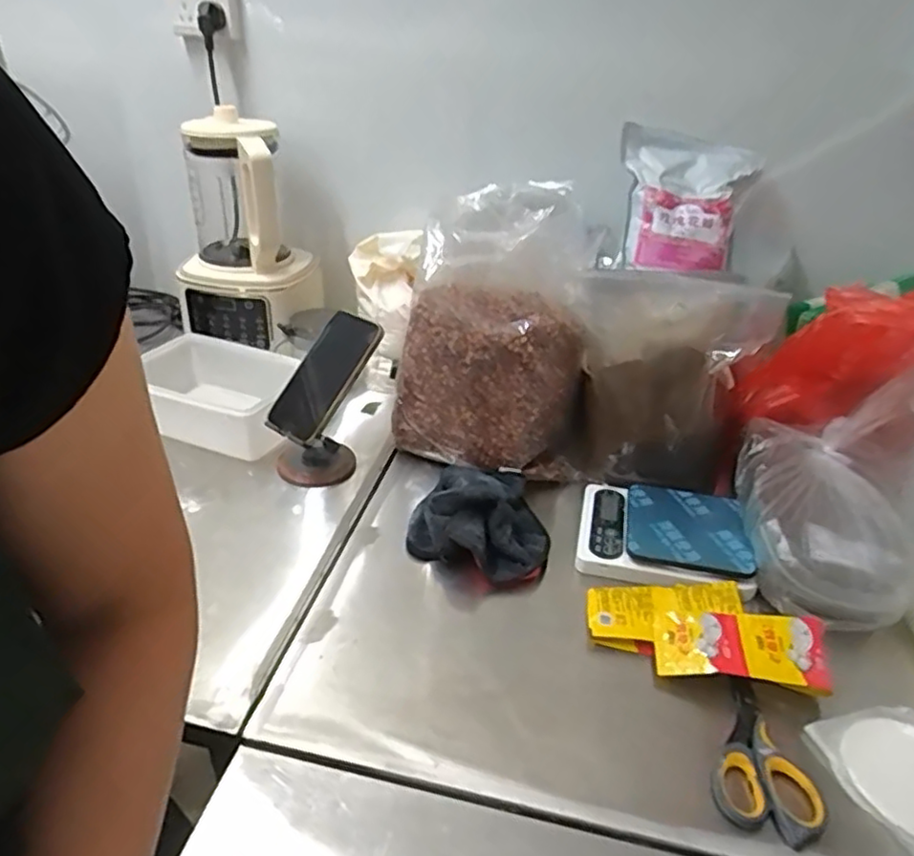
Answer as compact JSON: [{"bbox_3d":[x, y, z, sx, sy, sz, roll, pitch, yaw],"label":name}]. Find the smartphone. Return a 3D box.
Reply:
[{"bbox_3d":[-0.150,-0.059,0.746,0.076,0.013,0.154,27,84,20],"label":"smartphone"}]

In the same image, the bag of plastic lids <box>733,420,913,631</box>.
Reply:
[{"bbox_3d":[0.360,0.082,0.650,0.139,0.074,0.220,5,33,7],"label":"bag of plastic lids"}]

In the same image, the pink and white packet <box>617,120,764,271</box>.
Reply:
[{"bbox_3d":[0.282,-0.283,0.825,0.170,0.185,0.047,12,-8,8],"label":"pink and white packet"}]

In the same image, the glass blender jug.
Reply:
[{"bbox_3d":[-0.297,-0.314,0.936,0.136,0.225,0.123,4,32,3],"label":"glass blender jug"}]

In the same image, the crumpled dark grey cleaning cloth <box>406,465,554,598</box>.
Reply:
[{"bbox_3d":[0.021,0.089,0.692,0.145,0.062,0.158,-1,33,-1],"label":"crumpled dark grey cleaning cloth"}]

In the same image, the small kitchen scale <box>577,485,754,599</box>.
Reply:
[{"bbox_3d":[0.215,0.108,0.686,0.165,0.025,0.142,7,34,11],"label":"small kitchen scale"}]

